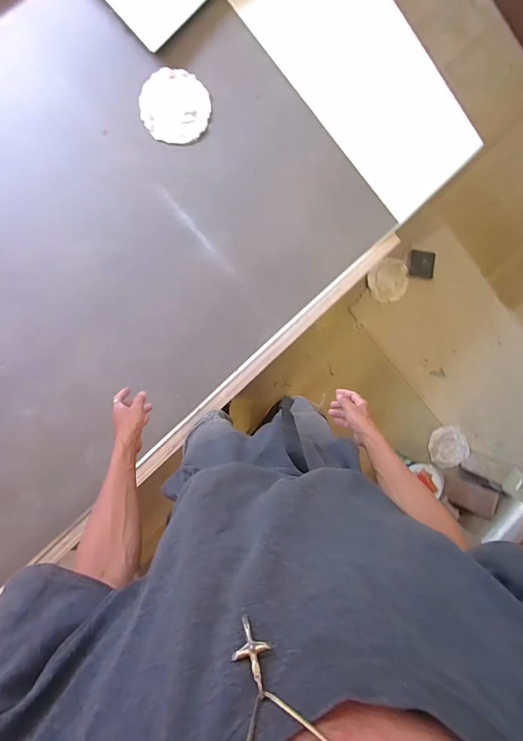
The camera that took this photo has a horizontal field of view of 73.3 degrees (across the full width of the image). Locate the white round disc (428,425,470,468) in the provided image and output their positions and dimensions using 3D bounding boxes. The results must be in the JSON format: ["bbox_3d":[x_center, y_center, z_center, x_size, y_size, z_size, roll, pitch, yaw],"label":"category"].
[{"bbox_3d":[0.822,0.337,1.542,0.174,0.032,0.187,-1,94,-9],"label":"white round disc"}]

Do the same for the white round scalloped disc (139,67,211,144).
[{"bbox_3d":[-0.230,-0.706,0.942,0.181,0.008,0.169,-1,97,-5],"label":"white round scalloped disc"}]

